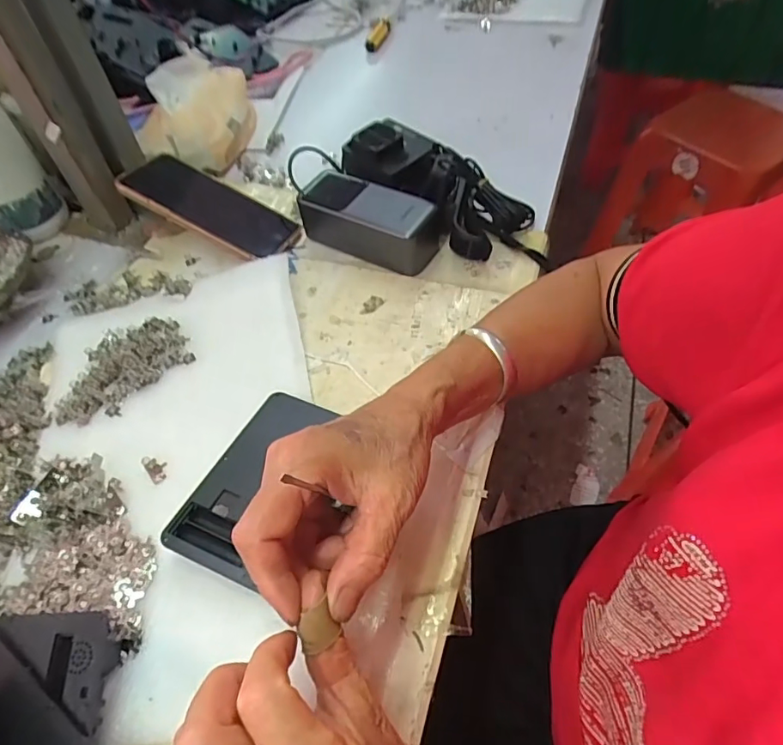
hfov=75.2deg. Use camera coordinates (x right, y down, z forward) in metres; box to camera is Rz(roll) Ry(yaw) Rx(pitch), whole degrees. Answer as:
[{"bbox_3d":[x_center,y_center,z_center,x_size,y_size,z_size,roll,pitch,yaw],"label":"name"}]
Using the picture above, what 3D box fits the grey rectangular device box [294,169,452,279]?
[{"bbox_3d":[-0.022,-0.146,0.479,0.133,0.048,0.065,23,59,18],"label":"grey rectangular device box"}]

